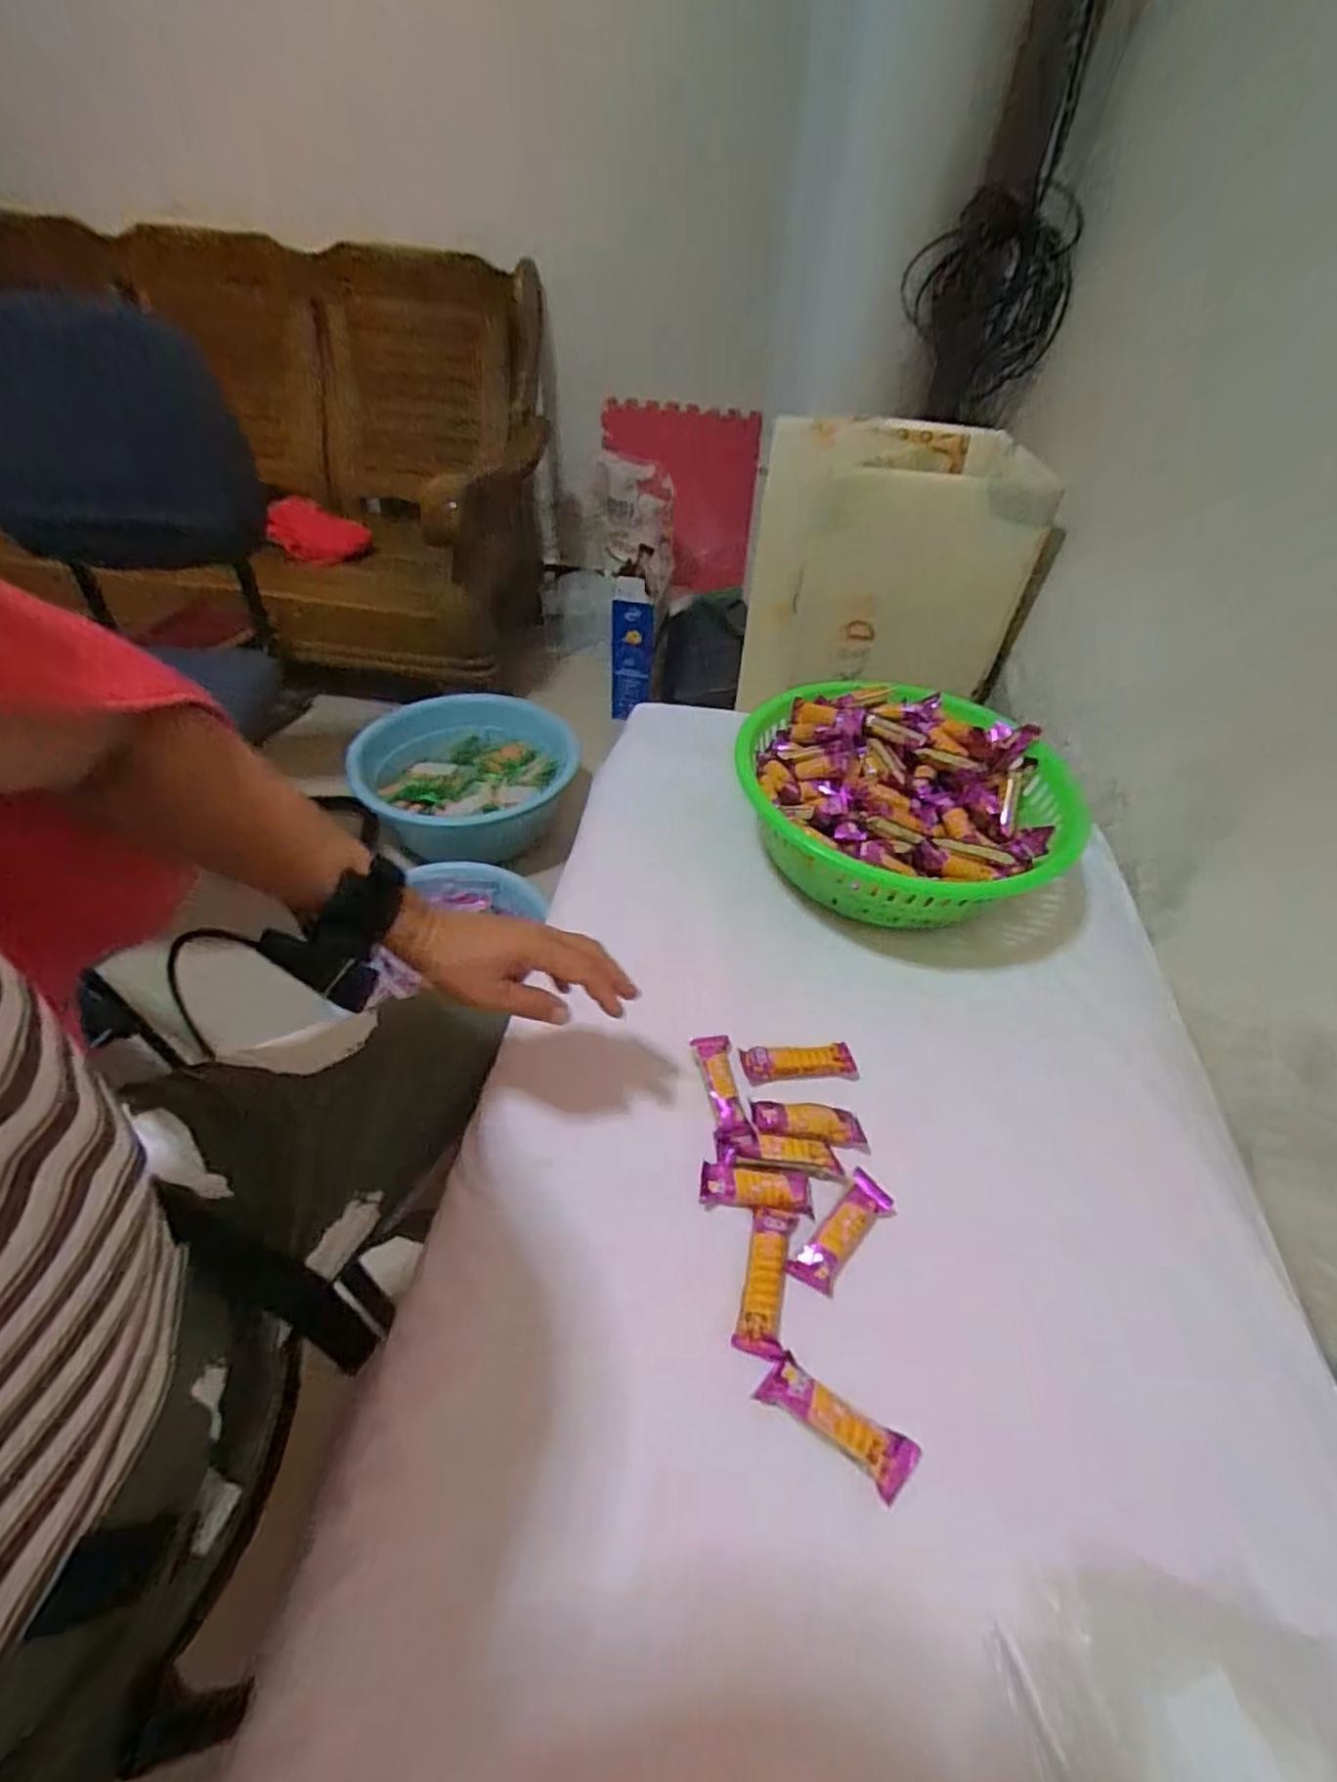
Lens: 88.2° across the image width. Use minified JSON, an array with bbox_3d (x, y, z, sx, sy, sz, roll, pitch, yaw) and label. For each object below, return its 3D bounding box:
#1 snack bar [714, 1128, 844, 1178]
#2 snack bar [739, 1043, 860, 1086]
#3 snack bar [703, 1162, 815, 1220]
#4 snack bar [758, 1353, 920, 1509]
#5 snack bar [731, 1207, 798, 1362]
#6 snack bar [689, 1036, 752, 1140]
[{"bbox_3d":[0.081,0.195,0.511,0.090,0.009,0.027,6,44,1],"label":"snack bar"},{"bbox_3d":[0.106,0.142,0.567,0.092,0.016,0.025,-1,44,-6],"label":"snack bar"},{"bbox_3d":[0.064,0.213,0.495,0.080,0.012,0.026,6,44,1],"label":"snack bar"},{"bbox_3d":[0.099,0.313,0.407,0.089,0.024,0.030,27,48,21],"label":"snack bar"},{"bbox_3d":[0.065,0.252,0.453,0.029,0.013,0.086,13,44,8],"label":"snack bar"},{"bbox_3d":[0.041,0.153,0.548,0.030,0.015,0.092,-3,44,-8],"label":"snack bar"}]

